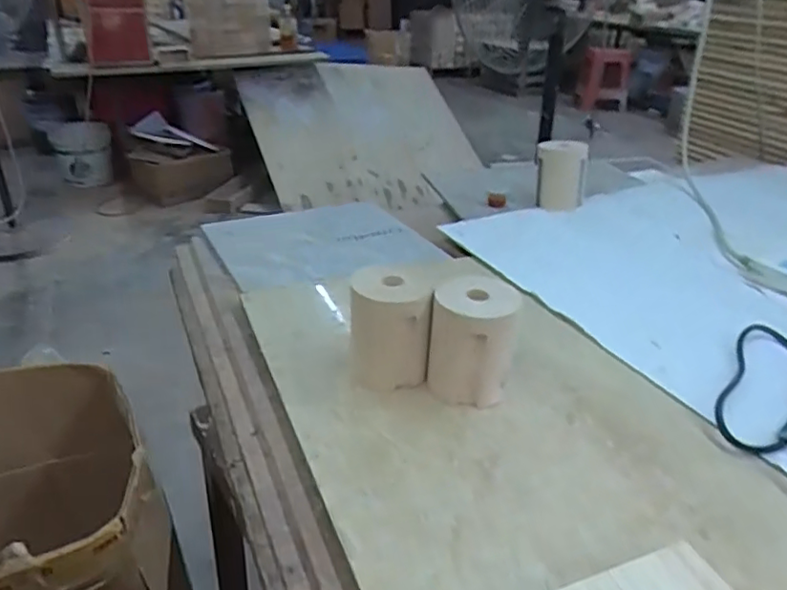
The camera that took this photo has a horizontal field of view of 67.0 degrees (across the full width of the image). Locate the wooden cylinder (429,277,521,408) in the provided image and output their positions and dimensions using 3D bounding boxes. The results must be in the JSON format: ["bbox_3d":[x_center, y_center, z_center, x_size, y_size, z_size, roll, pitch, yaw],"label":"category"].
[{"bbox_3d":[0.073,0.042,0.557,0.077,0.102,0.076,3,31,5],"label":"wooden cylinder"}]

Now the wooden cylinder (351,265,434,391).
[{"bbox_3d":[-0.004,0.031,0.573,0.073,0.107,0.065,-1,31,-2],"label":"wooden cylinder"}]

